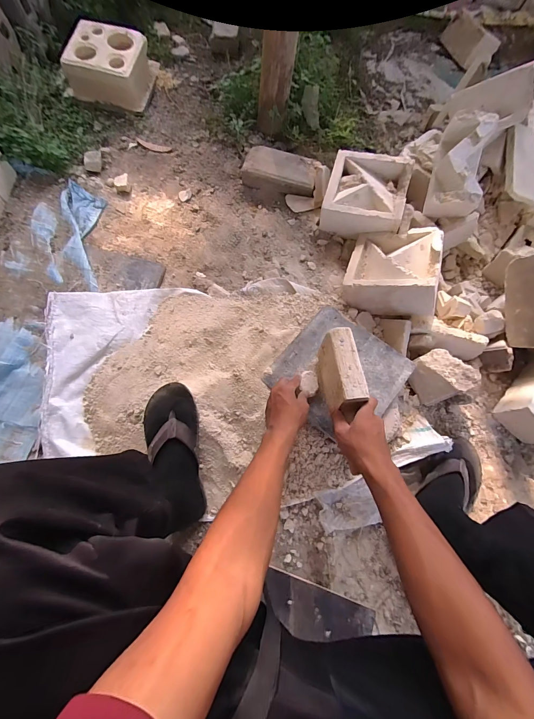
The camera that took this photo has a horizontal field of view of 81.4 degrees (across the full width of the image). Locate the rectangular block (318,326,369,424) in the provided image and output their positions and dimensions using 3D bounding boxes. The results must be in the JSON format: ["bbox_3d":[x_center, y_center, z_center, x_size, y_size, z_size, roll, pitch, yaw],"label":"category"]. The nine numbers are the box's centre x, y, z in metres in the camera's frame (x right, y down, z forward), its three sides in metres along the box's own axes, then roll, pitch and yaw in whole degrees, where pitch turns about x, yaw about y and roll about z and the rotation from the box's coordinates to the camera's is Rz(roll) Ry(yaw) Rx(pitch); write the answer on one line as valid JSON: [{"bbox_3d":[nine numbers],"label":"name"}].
[{"bbox_3d":[0.139,0.029,0.591,0.054,0.106,0.156,-6,72,-4],"label":"rectangular block"}]

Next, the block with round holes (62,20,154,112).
[{"bbox_3d":[-0.516,-0.967,1.021,0.257,0.102,0.257,12,72,2],"label":"block with round holes"}]

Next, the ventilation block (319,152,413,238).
[{"bbox_3d":[0.260,-0.440,0.828,0.200,0.082,0.210,17,72,3],"label":"ventilation block"}]

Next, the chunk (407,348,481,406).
[{"bbox_3d":[0.386,0.033,0.693,0.106,0.072,0.106,-23,74,-9],"label":"chunk"}]

